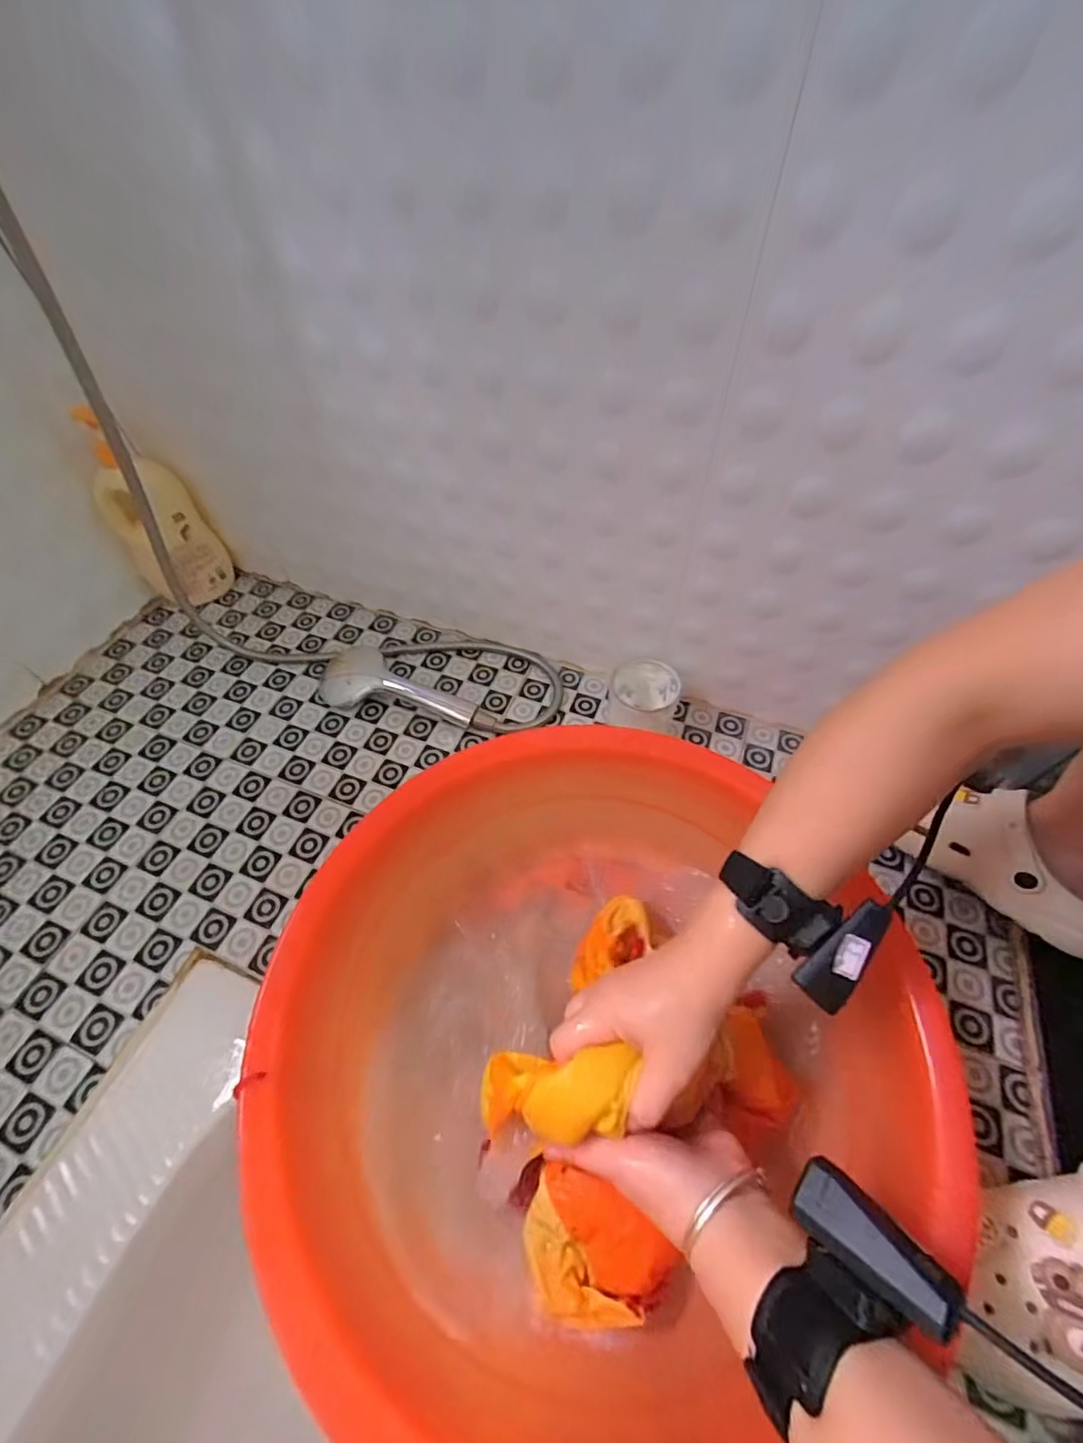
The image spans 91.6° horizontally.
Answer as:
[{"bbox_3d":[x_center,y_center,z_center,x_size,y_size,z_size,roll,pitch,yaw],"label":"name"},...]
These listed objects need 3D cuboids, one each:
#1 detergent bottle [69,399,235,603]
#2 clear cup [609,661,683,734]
[{"bbox_3d":[-0.496,-0.258,0.682,0.084,0.236,0.088,19,57,14],"label":"detergent bottle"},{"bbox_3d":[0.119,-0.020,0.620,0.075,0.080,0.067,29,61,18],"label":"clear cup"}]

